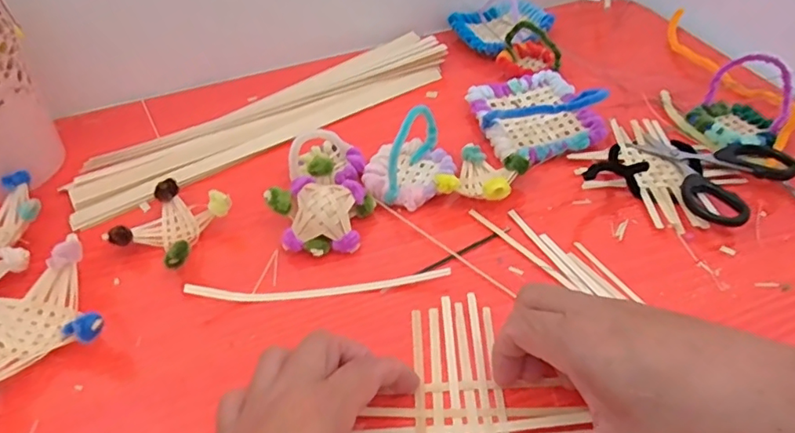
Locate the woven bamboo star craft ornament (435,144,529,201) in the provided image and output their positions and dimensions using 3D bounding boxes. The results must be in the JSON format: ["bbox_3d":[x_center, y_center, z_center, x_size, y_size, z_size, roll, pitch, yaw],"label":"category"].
[{"bbox_3d":[0.063,-0.032,0.415,0.054,0.030,0.058,20,51,23],"label":"woven bamboo star craft ornament"}]

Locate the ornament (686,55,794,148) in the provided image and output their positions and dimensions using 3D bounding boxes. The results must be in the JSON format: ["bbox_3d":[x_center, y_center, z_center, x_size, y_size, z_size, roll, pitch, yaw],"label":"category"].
[{"bbox_3d":[0.268,-0.089,0.432,0.062,0.058,0.053,24,52,26],"label":"ornament"}]

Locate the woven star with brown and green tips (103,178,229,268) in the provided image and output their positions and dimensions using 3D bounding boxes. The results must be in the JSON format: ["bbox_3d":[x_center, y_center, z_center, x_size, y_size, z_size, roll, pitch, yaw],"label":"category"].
[{"bbox_3d":[-0.162,0.007,0.405,0.068,0.025,0.065,18,50,22],"label":"woven star with brown and green tips"}]

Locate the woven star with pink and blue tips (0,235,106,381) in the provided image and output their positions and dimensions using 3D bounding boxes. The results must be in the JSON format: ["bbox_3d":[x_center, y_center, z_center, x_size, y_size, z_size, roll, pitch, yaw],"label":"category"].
[{"bbox_3d":[-0.226,0.066,0.344,0.081,0.035,0.078,-27,50,-20],"label":"woven star with pink and blue tips"}]

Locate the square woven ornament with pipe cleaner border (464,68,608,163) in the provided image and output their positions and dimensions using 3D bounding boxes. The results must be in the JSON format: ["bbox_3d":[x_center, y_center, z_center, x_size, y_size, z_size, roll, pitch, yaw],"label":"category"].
[{"bbox_3d":[0.114,-0.096,0.460,0.095,0.049,0.123,-14,46,-9],"label":"square woven ornament with pipe cleaner border"}]

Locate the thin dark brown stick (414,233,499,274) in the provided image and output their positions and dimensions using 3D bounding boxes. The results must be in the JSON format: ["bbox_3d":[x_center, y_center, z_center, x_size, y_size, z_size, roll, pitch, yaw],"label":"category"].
[{"bbox_3d":[0.046,0.024,0.382,0.074,0.004,0.005,-23,48,-17],"label":"thin dark brown stick"}]

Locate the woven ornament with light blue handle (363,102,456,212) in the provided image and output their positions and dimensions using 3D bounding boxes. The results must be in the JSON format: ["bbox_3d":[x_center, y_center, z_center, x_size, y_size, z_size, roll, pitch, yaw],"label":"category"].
[{"bbox_3d":[0.008,-0.049,0.421,0.068,0.058,0.070,-3,46,2],"label":"woven ornament with light blue handle"}]

